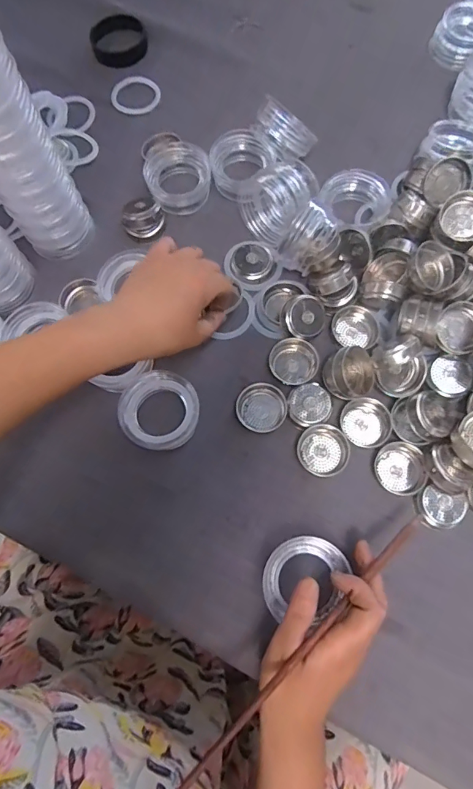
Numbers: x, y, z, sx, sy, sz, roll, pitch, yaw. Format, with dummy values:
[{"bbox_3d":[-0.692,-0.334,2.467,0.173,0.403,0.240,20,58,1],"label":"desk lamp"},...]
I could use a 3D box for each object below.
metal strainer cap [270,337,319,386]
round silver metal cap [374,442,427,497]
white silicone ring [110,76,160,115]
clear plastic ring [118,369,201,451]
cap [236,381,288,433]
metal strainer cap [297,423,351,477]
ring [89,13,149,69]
[{"bbox_3d":[0.054,-0.031,0.418,0.044,0.013,0.041,0,73,1],"label":"metal strainer cap"},{"bbox_3d":[0.143,0.064,0.385,0.041,0.015,0.042,0,73,1],"label":"round silver metal cap"},{"bbox_3d":[-0.123,-0.362,0.537,0.056,0.006,0.061,0,73,1],"label":"white silicone ring"},{"bbox_3d":[-0.068,0.014,0.394,0.069,0.008,0.069,1,87,-13],"label":"clear plastic ring"},{"bbox_3d":[0.023,0.012,0.404,0.044,0.011,0.043,0,73,1],"label":"cap"},{"bbox_3d":[0.077,0.049,0.390,0.043,0.009,0.043,0,73,1],"label":"metal strainer cap"},{"bbox_3d":[-0.145,-0.440,0.549,0.069,0.022,0.069,0,73,1],"label":"ring"}]

